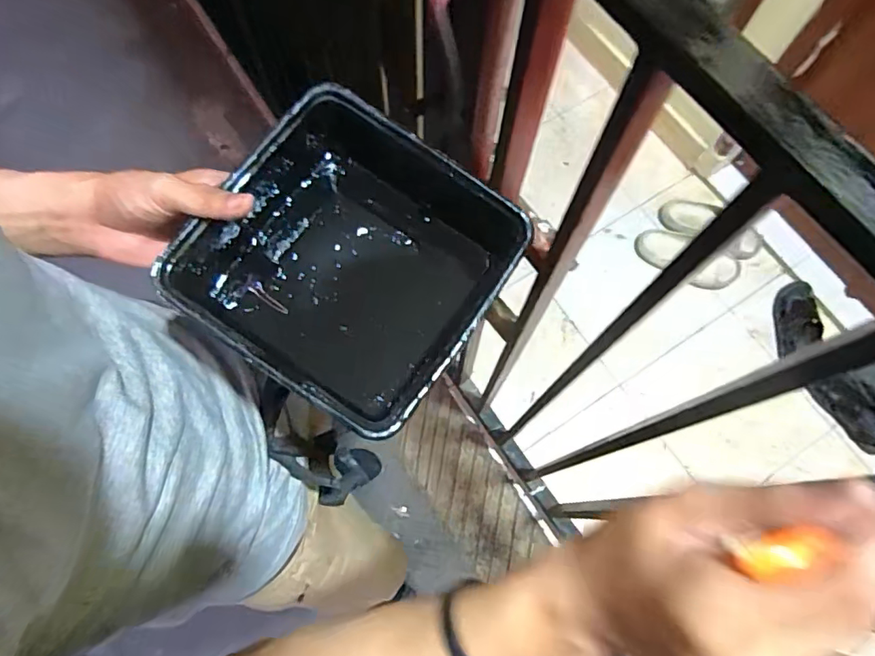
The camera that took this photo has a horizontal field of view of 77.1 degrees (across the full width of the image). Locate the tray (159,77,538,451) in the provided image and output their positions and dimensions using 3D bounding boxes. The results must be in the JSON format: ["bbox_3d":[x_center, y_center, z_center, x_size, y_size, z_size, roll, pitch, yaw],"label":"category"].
[{"bbox_3d":[-0.062,-0.048,0.415,0.203,0.090,0.201,33,79,8],"label":"tray"}]

